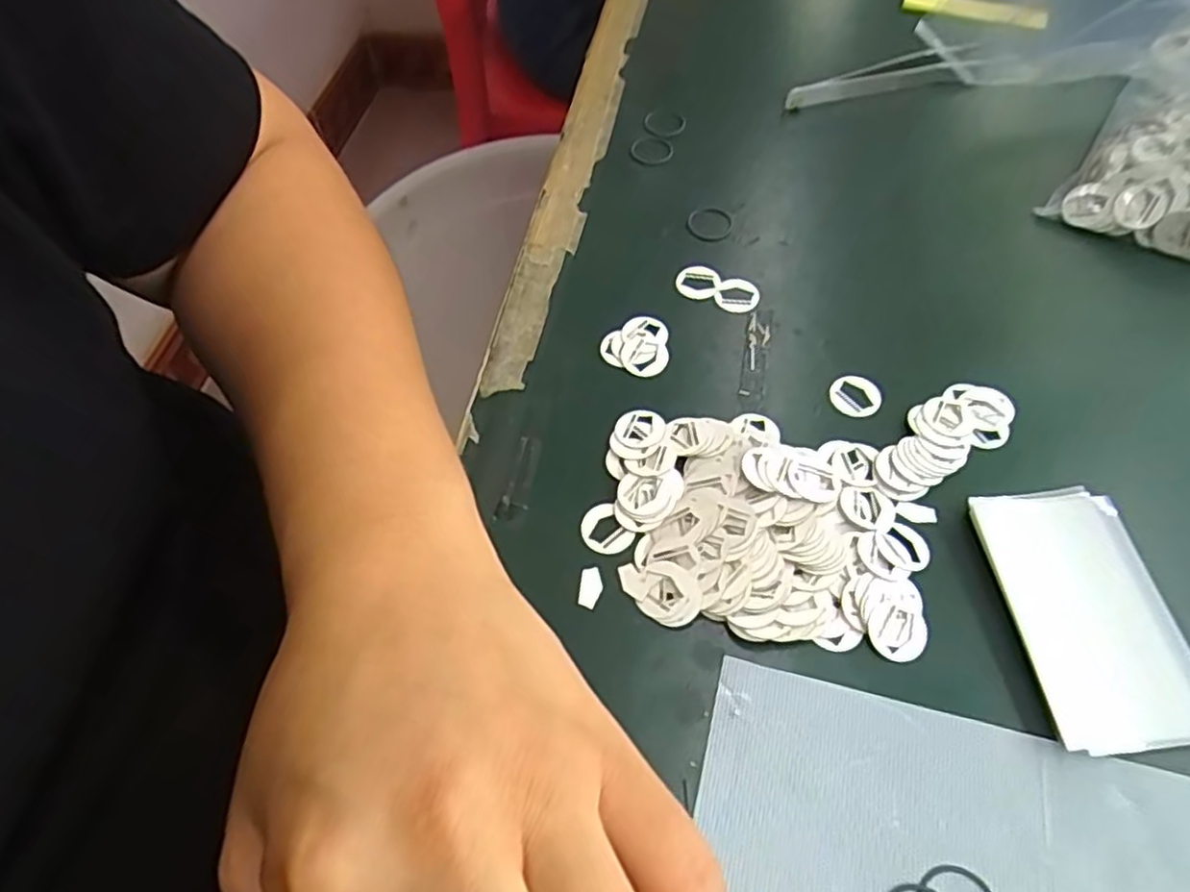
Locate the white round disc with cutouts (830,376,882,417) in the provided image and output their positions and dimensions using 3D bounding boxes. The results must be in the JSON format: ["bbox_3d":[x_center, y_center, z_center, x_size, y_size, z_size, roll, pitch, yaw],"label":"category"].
[{"bbox_3d":[0.097,-0.019,0.263,0.018,0.004,0.015,15,60,11],"label":"white round disc with cutouts"}]

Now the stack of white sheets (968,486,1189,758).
[{"bbox_3d":[0.148,0.049,0.214,0.042,0.009,0.078,-5,58,-1],"label":"stack of white sheets"}]

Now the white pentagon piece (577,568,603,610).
[{"bbox_3d":[-0.002,0.046,0.228,0.007,0.004,0.013,6,59,6],"label":"white pentagon piece"}]

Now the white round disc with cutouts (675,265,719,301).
[{"bbox_3d":[0.043,-0.069,0.295,0.017,0.004,0.015,4,59,5],"label":"white round disc with cutouts"}]

